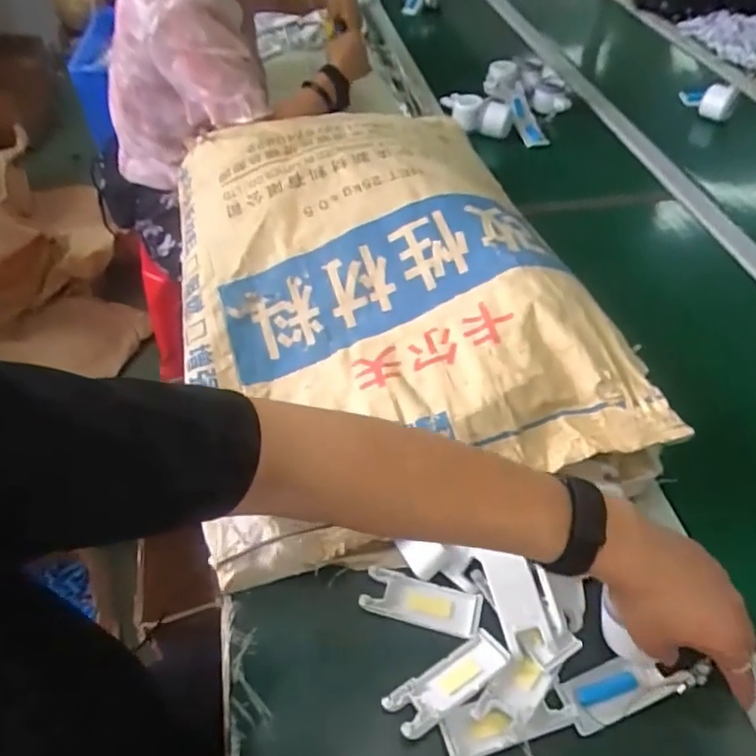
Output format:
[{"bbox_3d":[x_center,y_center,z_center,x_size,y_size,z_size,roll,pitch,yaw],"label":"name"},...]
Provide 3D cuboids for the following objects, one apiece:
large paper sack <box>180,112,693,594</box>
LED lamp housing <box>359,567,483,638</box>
[{"bbox_3d":[-0.016,-0.125,0.749,0.443,0.149,0.671,-9,49,-8],"label":"large paper sack"},{"bbox_3d":[0.039,0.201,0.542,0.103,0.012,0.038,12,49,11],"label":"LED lamp housing"}]

